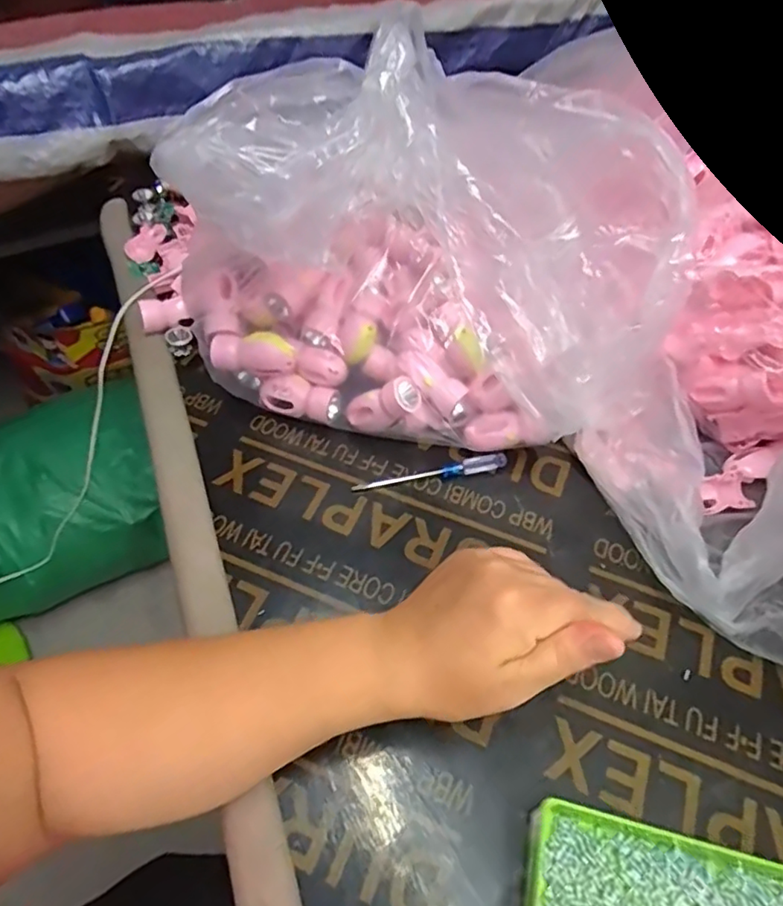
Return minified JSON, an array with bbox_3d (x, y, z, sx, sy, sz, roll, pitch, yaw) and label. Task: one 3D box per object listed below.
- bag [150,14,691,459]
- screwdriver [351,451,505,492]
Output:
[{"bbox_3d":[0.014,-0.136,0.445,0.353,0.241,0.158,8,56,3],"label":"bag"},{"bbox_3d":[0.031,0.016,0.470,0.125,0.013,0.012,-10,56,-9],"label":"screwdriver"}]

